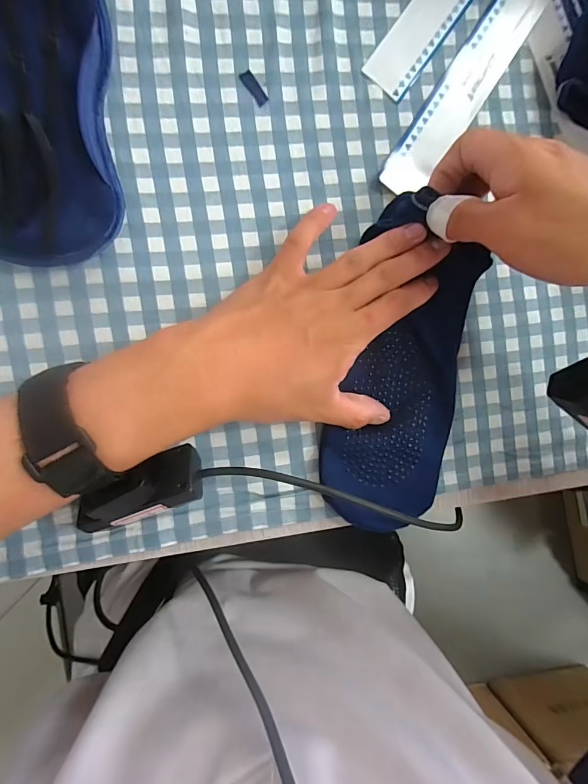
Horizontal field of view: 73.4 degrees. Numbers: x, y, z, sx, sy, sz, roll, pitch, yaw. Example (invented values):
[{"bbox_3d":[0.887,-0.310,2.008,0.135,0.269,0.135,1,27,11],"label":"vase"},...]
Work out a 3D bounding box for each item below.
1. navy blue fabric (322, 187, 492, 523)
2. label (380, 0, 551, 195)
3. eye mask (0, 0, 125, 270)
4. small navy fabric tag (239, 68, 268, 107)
[{"bbox_3d":[0.076,-0.012,0.267,0.087,0.023,0.212,13,93,-10],"label":"navy blue fabric"},{"bbox_3d":[0.132,-0.228,0.280,0.033,0.010,0.216,35,87,-9],"label":"label"},{"bbox_3d":[-0.154,-0.162,0.231,0.091,0.023,0.171,-3,93,-9],"label":"eye mask"},{"bbox_3d":[-0.026,-0.200,0.259,0.008,0.004,0.023,-37,98,-6],"label":"small navy fabric tag"}]

